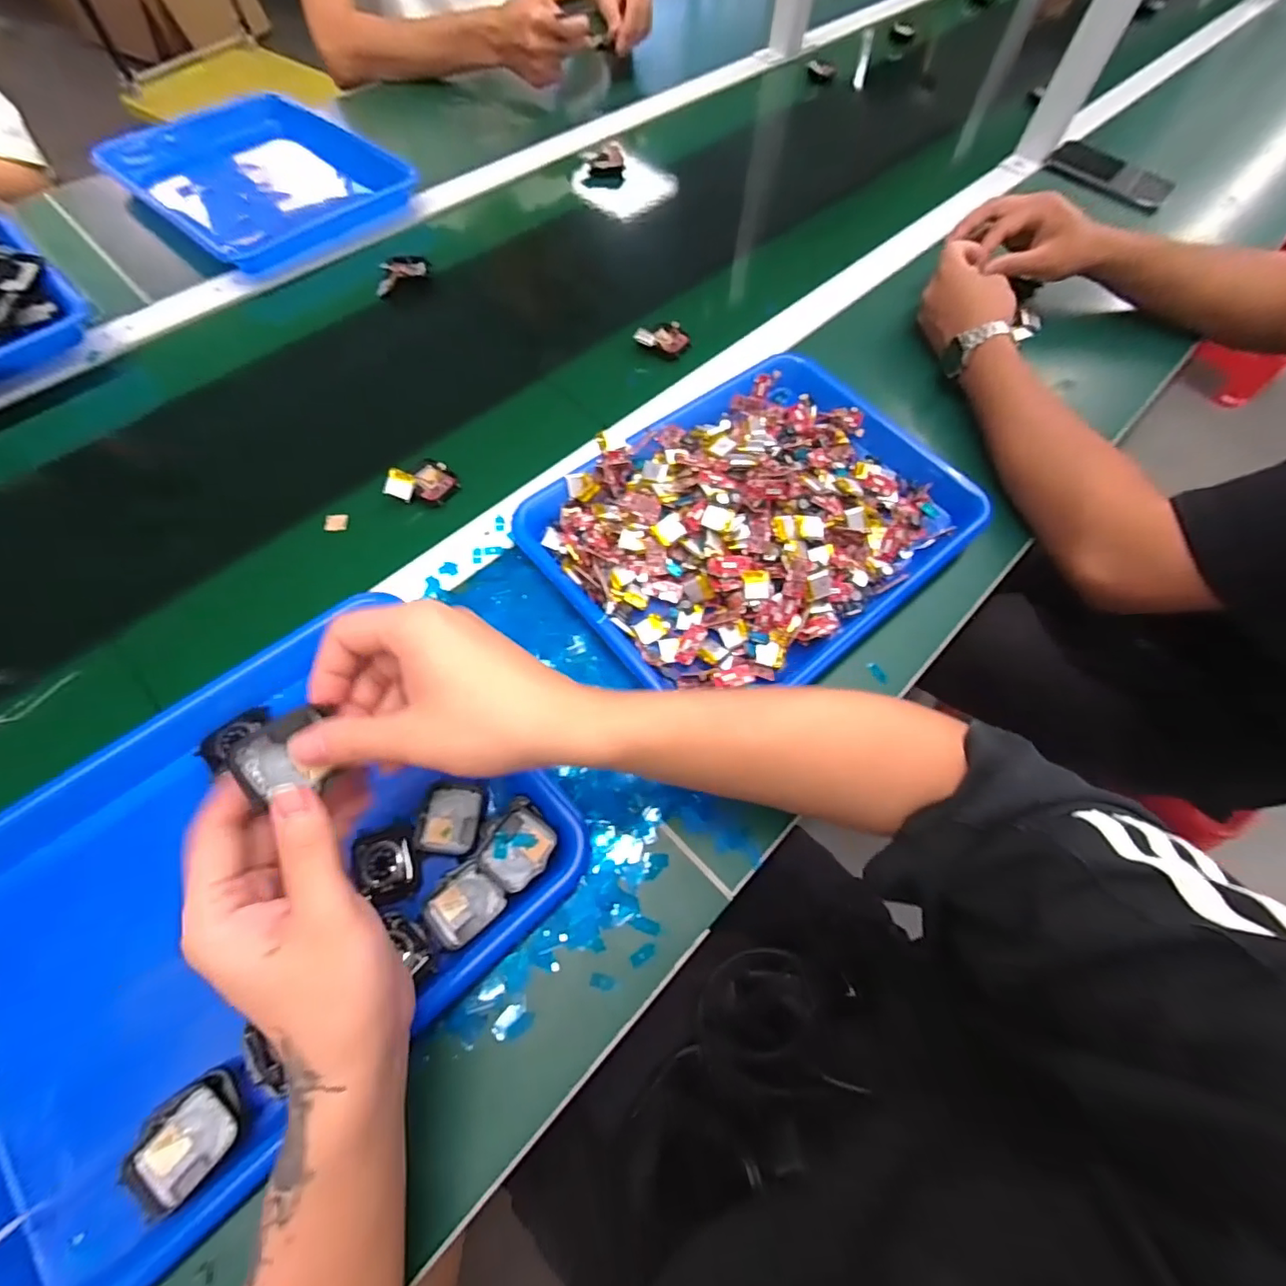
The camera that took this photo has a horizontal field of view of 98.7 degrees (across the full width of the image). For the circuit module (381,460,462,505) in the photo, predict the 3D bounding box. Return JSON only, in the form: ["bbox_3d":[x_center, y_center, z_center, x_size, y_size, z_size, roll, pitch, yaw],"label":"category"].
[{"bbox_3d":[-0.184,-0.136,0.462,0.042,0.019,0.053,26,66,10],"label":"circuit module"}]

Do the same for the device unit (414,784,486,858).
[{"bbox_3d":[-0.121,0.110,0.348,0.038,0.006,0.043,3,65,-1],"label":"device unit"}]

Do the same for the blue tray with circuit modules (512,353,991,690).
[{"bbox_3d":[0.097,-0.110,0.448,0.344,0.053,0.252,-36,71,-17],"label":"blue tray with circuit modules"}]

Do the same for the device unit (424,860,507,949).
[{"bbox_3d":[-0.106,0.154,0.327,0.041,0.014,0.035,-38,72,-18],"label":"device unit"}]

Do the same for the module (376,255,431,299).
[{"bbox_3d":[-0.265,-0.402,0.601,0.034,0.016,0.072,41,70,15],"label":"module"}]

